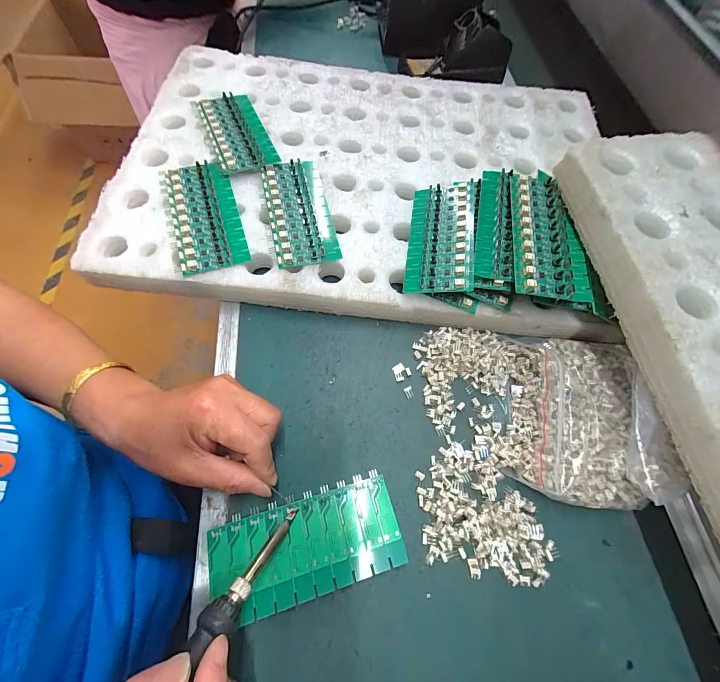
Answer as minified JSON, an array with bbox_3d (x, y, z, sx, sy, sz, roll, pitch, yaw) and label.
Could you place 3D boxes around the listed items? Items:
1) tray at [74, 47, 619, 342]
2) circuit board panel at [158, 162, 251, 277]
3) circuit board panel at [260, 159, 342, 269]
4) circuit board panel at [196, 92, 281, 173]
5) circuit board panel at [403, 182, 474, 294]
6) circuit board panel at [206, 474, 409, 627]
[{"bbox_3d":[0.012,-0.199,0.384,0.540,0.049,0.377,6,66,-1],"label":"tray"},{"bbox_3d":[-0.157,-0.128,0.321,0.066,0.009,0.132,-16,68,-10],"label":"circuit board panel"},{"bbox_3d":[-0.063,-0.136,0.332,0.062,0.011,0.131,-12,67,-8],"label":"circuit board panel"},{"bbox_3d":[-0.142,-0.243,0.370,0.062,0.011,0.131,-21,69,-12],"label":"circuit board panel"},{"bbox_3d":[0.080,-0.106,0.320,0.062,0.007,0.135,1,64,18],"label":"circuit board panel"},{"bbox_3d":[-0.040,0.152,0.240,0.137,0.010,0.063,-11,67,-10],"label":"circuit board panel"}]

